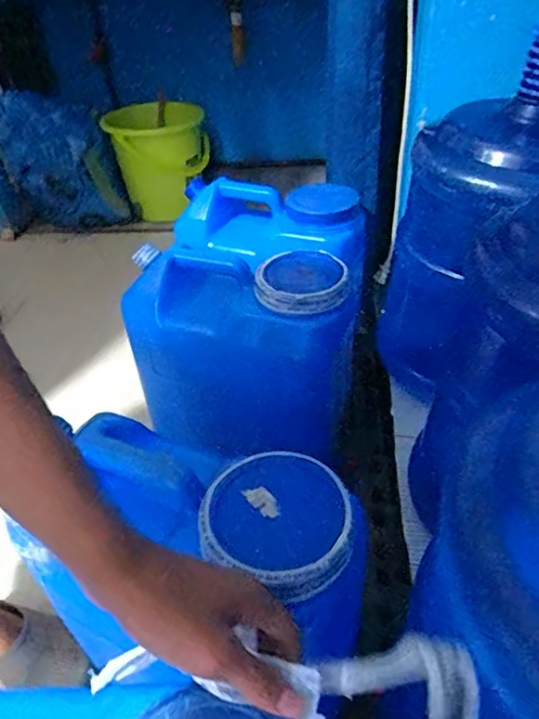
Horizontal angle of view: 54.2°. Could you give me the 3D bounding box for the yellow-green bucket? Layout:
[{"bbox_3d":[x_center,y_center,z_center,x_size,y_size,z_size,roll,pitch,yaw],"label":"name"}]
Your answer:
[{"bbox_3d":[-0.342,-0.645,1.678,0.284,0.299,0.312,-8,40,-6],"label":"yellow-green bucket"}]

